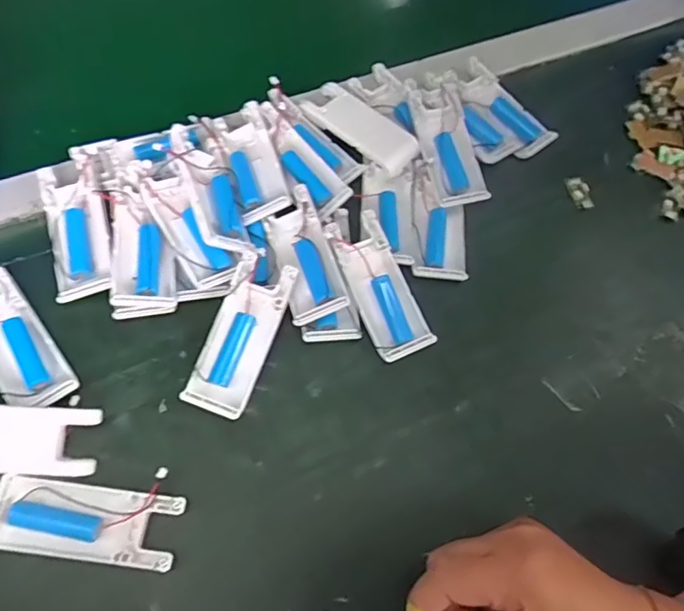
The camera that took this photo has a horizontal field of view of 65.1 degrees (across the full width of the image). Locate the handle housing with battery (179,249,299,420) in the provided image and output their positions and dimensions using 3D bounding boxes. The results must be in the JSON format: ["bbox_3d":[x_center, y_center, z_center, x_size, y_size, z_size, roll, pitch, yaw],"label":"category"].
[{"bbox_3d":[-0.067,0.018,0.352,0.041,0.012,0.104,20,78,7],"label":"handle housing with battery"}]

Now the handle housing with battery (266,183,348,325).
[{"bbox_3d":[-0.027,-0.037,0.375,0.037,0.018,0.101,-13,68,-11],"label":"handle housing with battery"}]

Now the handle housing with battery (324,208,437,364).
[{"bbox_3d":[0.027,-0.014,0.378,0.041,0.014,0.104,-21,80,-14],"label":"handle housing with battery"}]

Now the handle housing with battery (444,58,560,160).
[{"bbox_3d":[0.139,-0.173,0.469,0.042,0.021,0.102,-37,74,-19],"label":"handle housing with battery"}]

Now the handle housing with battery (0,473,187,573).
[{"bbox_3d":[-0.147,0.123,0.307,0.104,0.011,0.040,8,65,-2],"label":"handle housing with battery"}]

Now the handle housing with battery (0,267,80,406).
[{"bbox_3d":[-0.214,0.025,0.349,0.041,0.018,0.103,-35,73,-19],"label":"handle housing with battery"}]

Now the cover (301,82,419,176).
[{"bbox_3d":[0.014,-0.148,0.440,0.101,0.015,0.037,42,69,13],"label":"cover"}]

